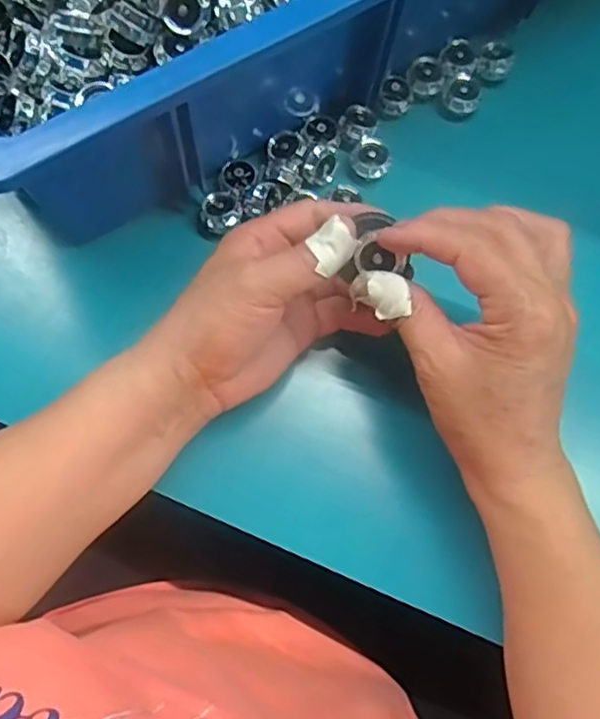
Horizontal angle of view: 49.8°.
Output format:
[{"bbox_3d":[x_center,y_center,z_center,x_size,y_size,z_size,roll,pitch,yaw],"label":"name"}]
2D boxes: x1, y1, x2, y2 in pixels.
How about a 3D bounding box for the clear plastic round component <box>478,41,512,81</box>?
[{"bbox_3d":[0.129,-0.196,0.423,0.020,0.011,0.023,22,77,4],"label":"clear plastic round component"}]

